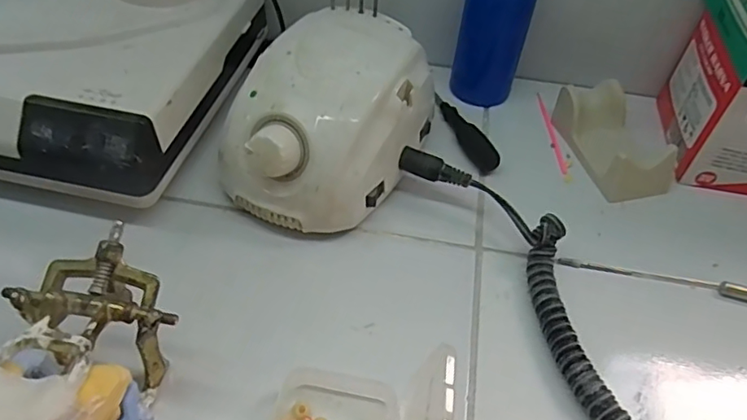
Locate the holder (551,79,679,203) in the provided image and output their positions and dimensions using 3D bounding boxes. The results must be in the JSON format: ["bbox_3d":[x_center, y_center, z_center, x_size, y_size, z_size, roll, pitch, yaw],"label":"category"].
[{"bbox_3d":[0.173,-0.053,0.400,0.051,0.033,0.092,-10,50,-13],"label":"holder"}]

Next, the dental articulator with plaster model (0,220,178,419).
[{"bbox_3d":[-0.122,0.070,0.237,0.065,0.081,0.112,-6,49,-9],"label":"dental articulator with plaster model"}]

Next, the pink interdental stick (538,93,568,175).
[{"bbox_3d":[0.138,-0.062,0.430,0.007,0.006,0.093,1,48,-3],"label":"pink interdental stick"}]

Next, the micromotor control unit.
[{"bbox_3d":[-0.026,-0.055,0.351,0.094,0.085,0.134,22,51,15],"label":"micromotor control unit"}]

